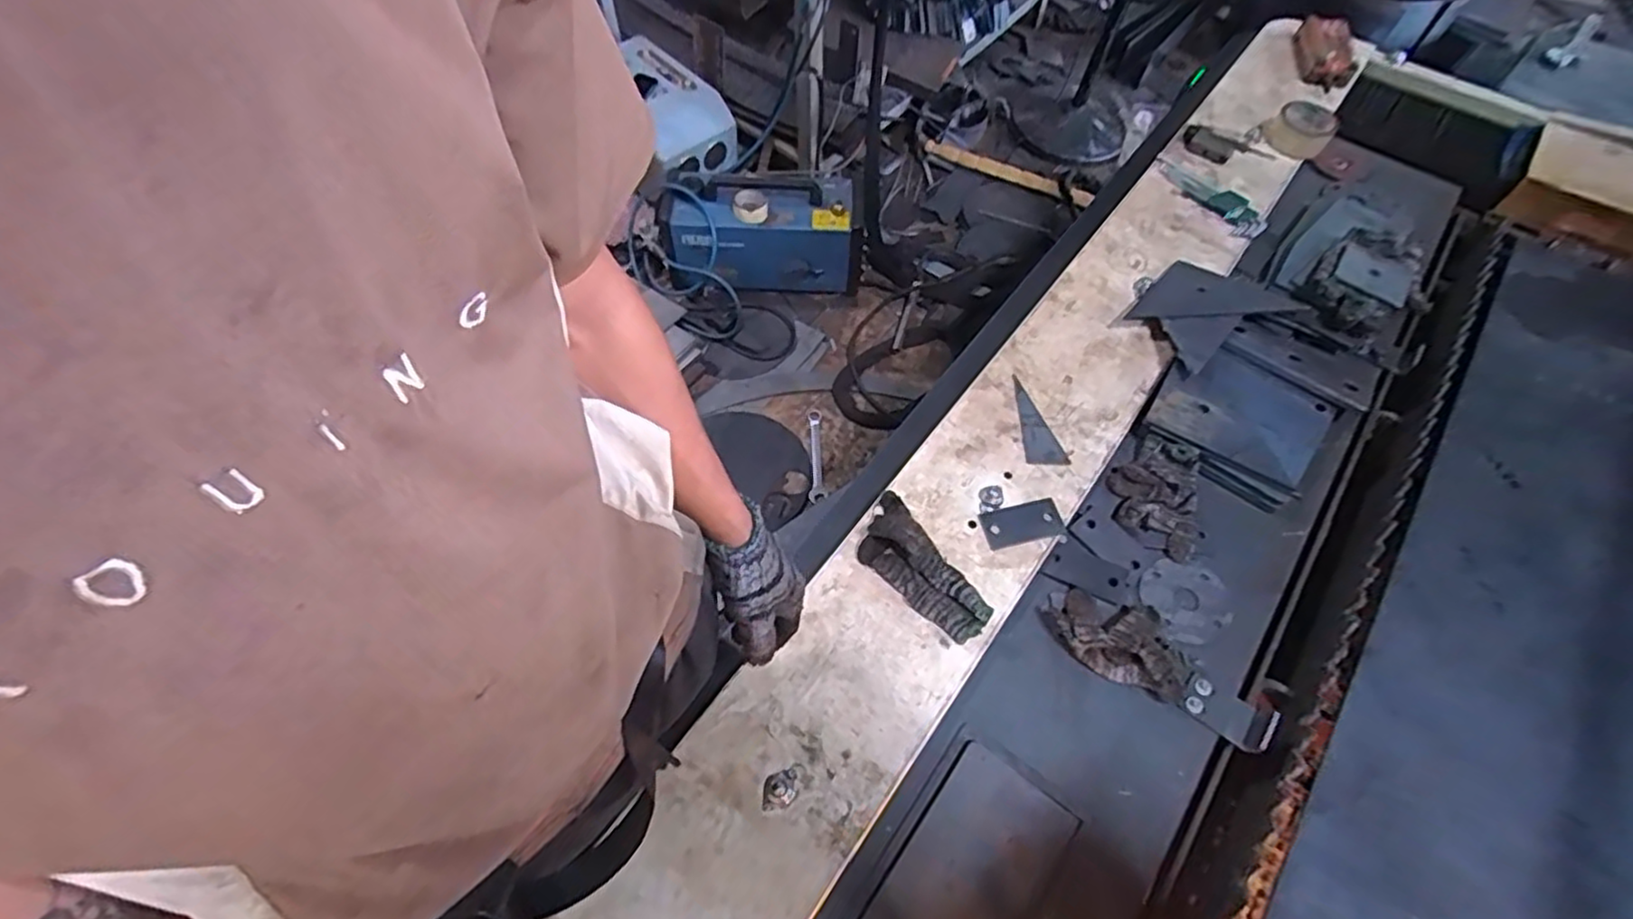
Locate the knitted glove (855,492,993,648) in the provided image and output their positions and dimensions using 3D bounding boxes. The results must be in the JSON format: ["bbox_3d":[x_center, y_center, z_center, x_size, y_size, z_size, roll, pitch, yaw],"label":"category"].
[{"bbox_3d":[0.117,0.128,0.826,0.079,0.049,0.193,-30,64,-17],"label":"knitted glove"}]

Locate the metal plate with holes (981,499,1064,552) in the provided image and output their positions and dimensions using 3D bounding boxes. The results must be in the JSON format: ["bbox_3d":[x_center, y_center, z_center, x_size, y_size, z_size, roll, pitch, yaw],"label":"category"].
[{"bbox_3d":[0.257,0.080,0.880,0.098,0.005,0.050,-14,59,-6],"label":"metal plate with holes"}]

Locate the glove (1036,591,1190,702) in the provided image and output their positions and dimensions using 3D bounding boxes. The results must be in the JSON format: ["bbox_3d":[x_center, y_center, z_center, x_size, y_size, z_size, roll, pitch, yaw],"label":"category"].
[{"bbox_3d":[0.348,0.205,0.811,0.163,0.030,0.091,22,62,12],"label":"glove"}]

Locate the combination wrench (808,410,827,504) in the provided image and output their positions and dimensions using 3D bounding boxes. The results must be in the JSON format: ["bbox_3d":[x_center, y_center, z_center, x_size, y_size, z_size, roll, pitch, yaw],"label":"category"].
[{"bbox_3d":[-0.003,-0.016,1.918,0.045,0.015,0.286,-2,62,-3],"label":"combination wrench"}]

